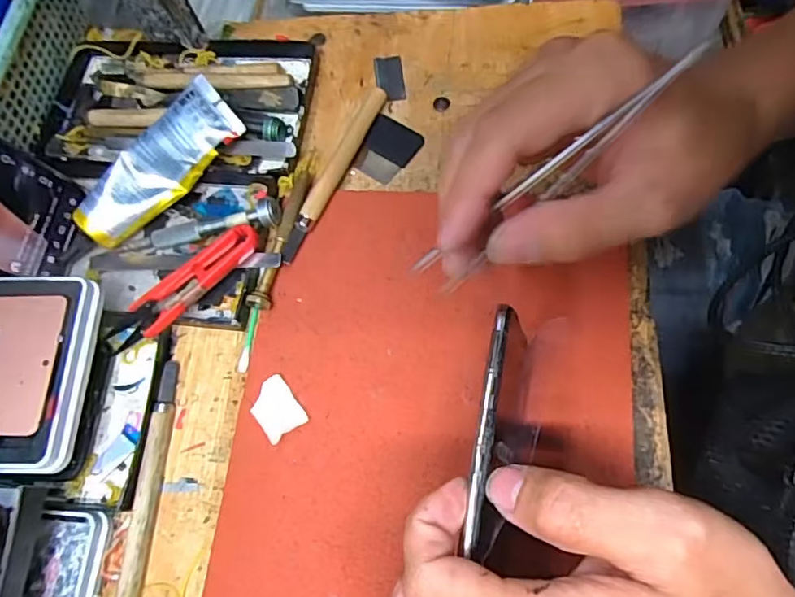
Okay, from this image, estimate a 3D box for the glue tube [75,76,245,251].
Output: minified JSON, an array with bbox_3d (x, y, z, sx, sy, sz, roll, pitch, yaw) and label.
[{"bbox_3d":[-0.143,-0.078,0.332,0.111,0.023,0.040,-44,94,7],"label":"glue tube"}]

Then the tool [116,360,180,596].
[{"bbox_3d":[-0.130,0.097,0.293,0.011,0.010,0.130,-1,69,6],"label":"tool"}]

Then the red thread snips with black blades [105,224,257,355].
[{"bbox_3d":[-0.120,-0.006,0.315,0.097,0.011,0.024,-37,71,-12],"label":"red thread snips with black blades"}]

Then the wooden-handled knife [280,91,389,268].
[{"bbox_3d":[-0.038,-0.078,0.343,0.011,0.015,0.126,23,74,15],"label":"wooden-handled knife"}]

